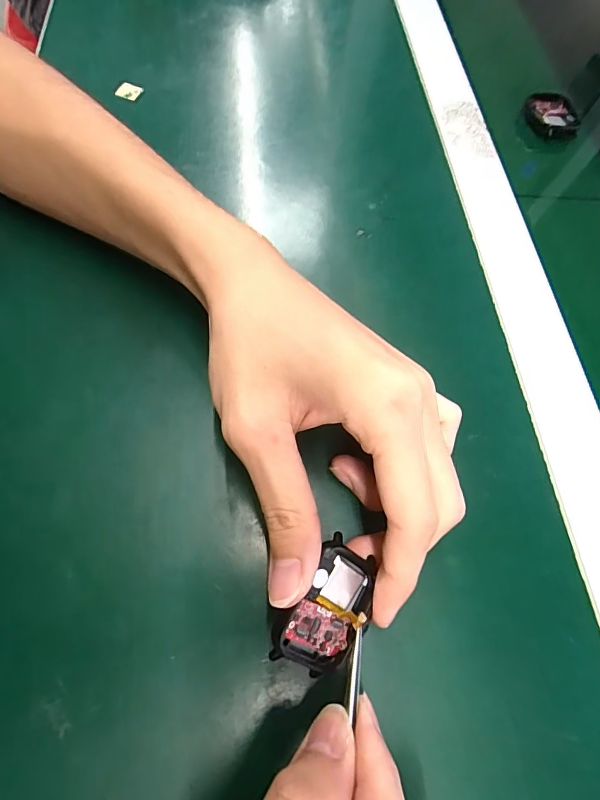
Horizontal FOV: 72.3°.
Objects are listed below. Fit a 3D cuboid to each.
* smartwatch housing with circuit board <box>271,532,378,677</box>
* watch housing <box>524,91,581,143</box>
[{"bbox_3d":[0.012,0.080,0.157,0.035,0.005,0.046,43,71,-27],"label":"smartwatch housing with circuit board"},{"bbox_3d":[0.202,-0.228,0.330,0.040,0.013,0.042,1,66,-3],"label":"watch housing"}]

